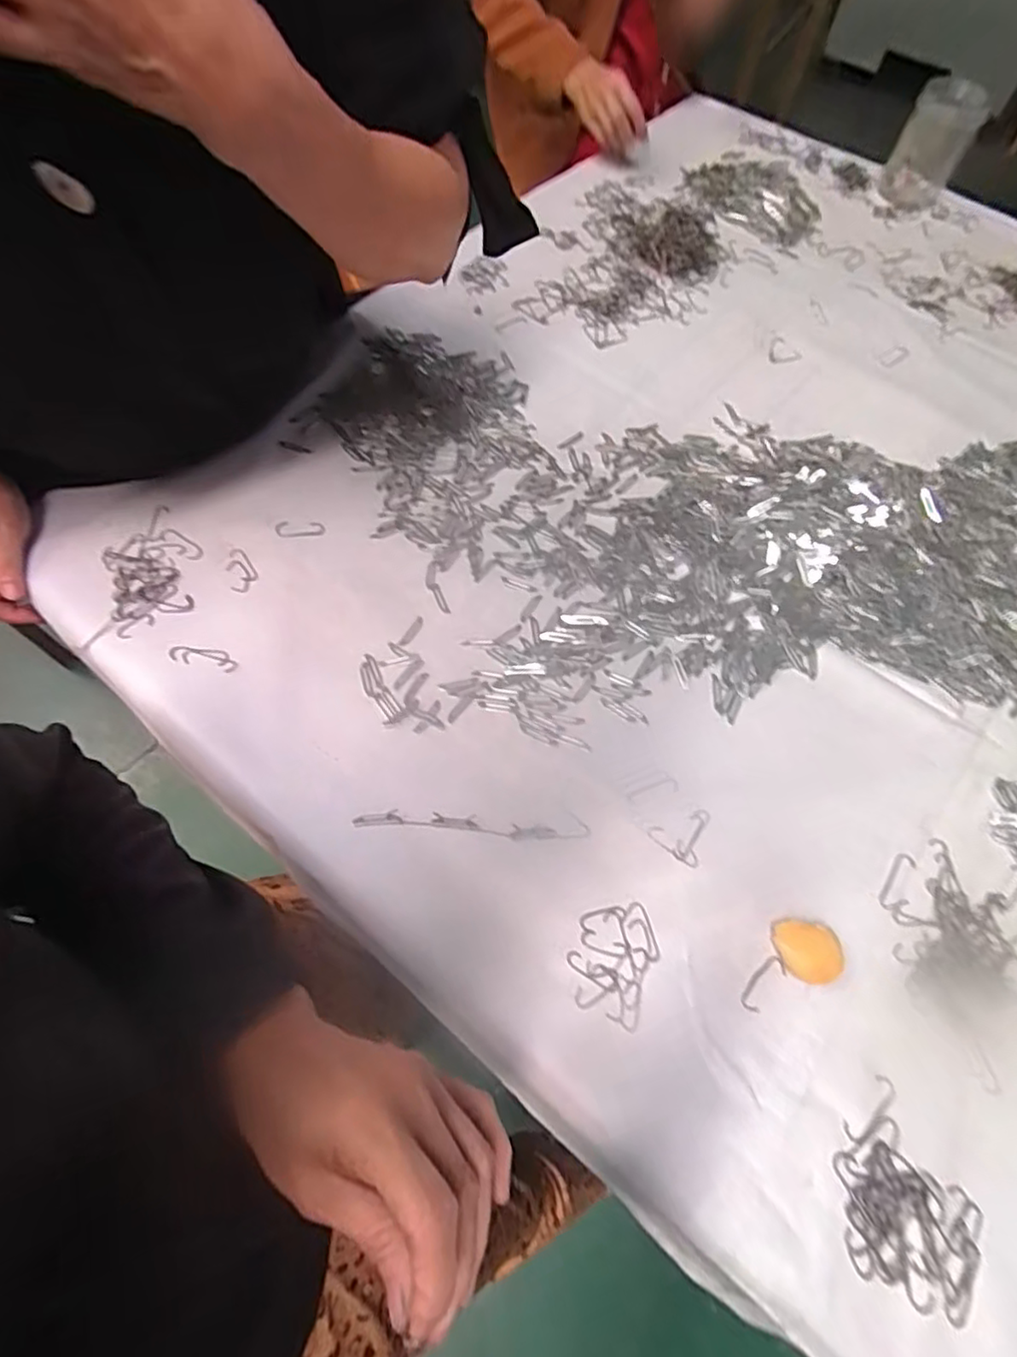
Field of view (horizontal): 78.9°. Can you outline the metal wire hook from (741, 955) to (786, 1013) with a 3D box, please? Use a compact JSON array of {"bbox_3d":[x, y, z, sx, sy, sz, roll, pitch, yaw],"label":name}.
[{"bbox_3d":[0.174,0.207,0.420,0.043,0.004,0.015,-37,71,-19],"label":"metal wire hook"}]

